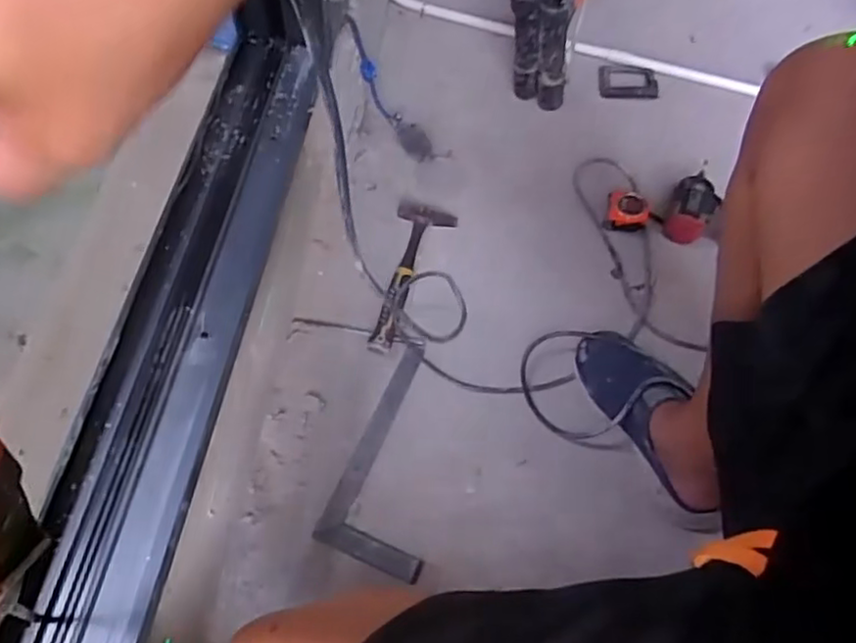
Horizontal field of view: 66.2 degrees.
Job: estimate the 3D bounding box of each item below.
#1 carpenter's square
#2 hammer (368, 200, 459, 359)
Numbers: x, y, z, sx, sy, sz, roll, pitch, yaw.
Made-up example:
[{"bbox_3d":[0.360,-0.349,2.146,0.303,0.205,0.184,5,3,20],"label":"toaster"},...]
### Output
[{"bbox_3d":[-0.027,0.179,0.878,0.140,0.018,0.286,22,67,9],"label":"carpenter's square"},{"bbox_3d":[-0.020,-0.073,0.979,0.089,0.031,0.256,10,61,1],"label":"hammer"}]

